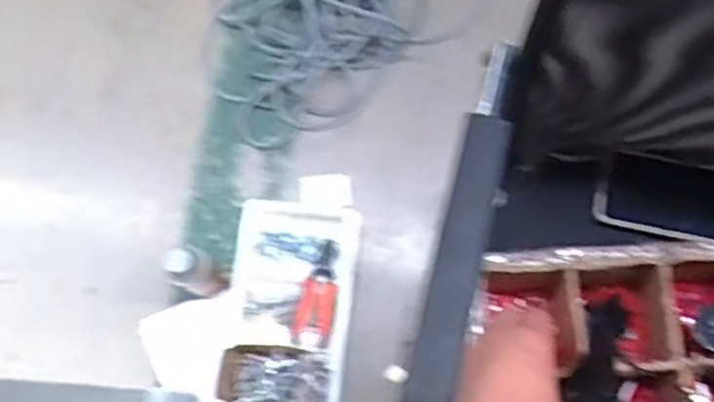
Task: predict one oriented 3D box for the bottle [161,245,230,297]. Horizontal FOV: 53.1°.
[{"bbox_3d":[-0.226,0.101,1.017,0.061,0.136,0.061,24,76,8],"label":"bottle"}]

